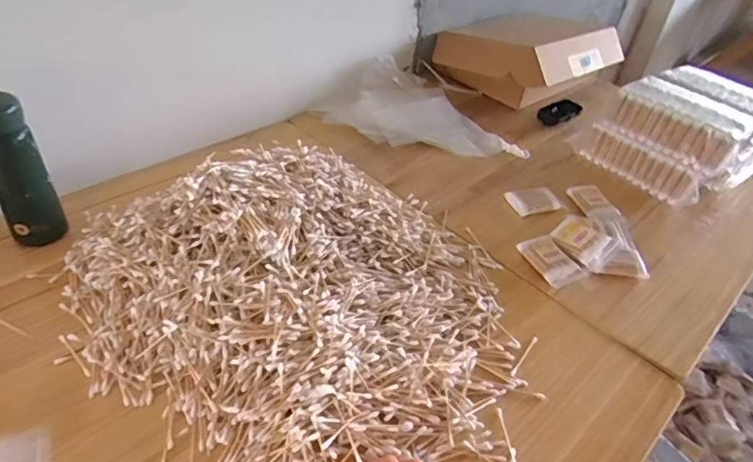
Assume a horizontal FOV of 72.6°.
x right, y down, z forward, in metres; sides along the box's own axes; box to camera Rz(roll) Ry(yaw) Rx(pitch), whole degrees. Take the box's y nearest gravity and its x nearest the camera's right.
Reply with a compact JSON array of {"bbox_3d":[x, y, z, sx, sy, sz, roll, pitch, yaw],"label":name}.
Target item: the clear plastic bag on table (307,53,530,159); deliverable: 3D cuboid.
[{"bbox_3d":[0.102,-0.258,1.118,0.432,0.084,0.261,9,40,3],"label":"clear plastic bag on table"}]

